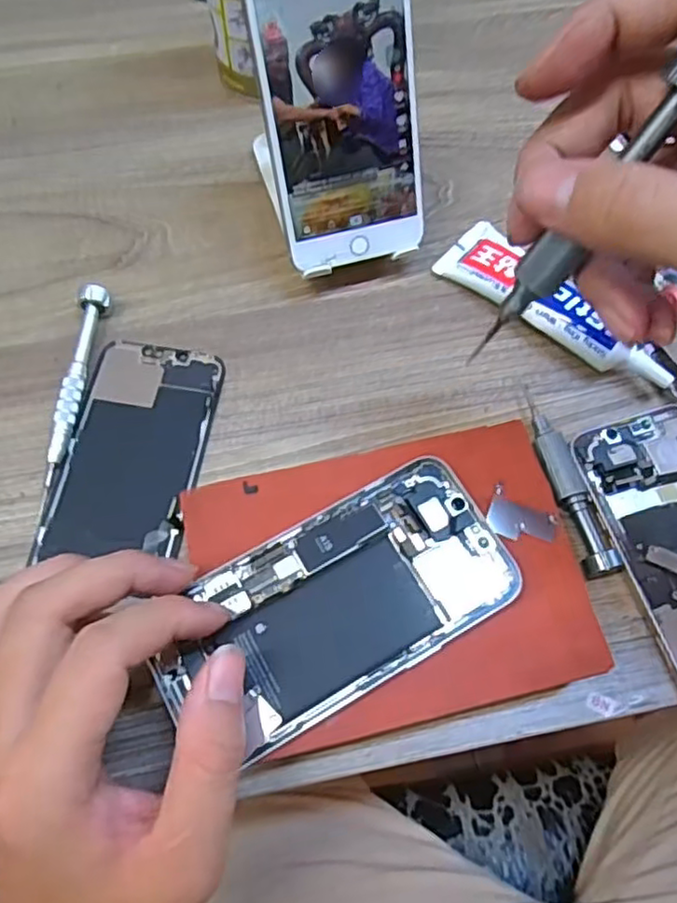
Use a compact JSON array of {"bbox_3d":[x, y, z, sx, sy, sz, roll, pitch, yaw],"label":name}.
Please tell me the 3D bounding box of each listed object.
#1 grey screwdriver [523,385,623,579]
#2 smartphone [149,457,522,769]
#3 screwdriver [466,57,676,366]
[{"bbox_3d":[0.112,0.012,0.330,0.016,0.013,0.102,-14,68,-8],"label":"grey screwdriver"},{"bbox_3d":[-0.001,0.061,0.267,0.142,0.006,0.071,-28,71,-13],"label":"smartphone"},{"bbox_3d":[0.074,-0.068,0.204,0.014,0.103,0.010,48,38,16],"label":"screwdriver"}]

